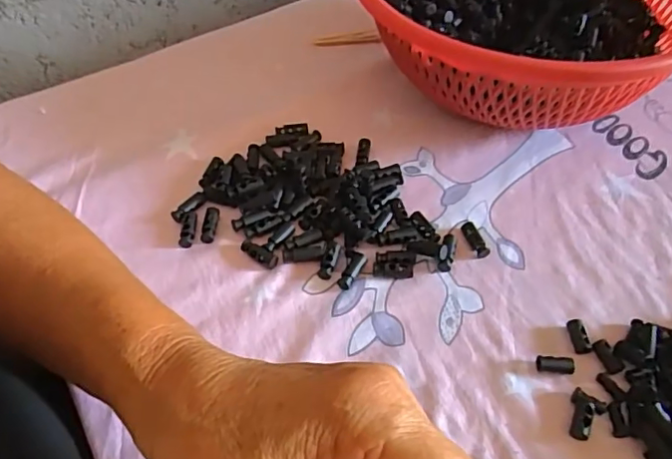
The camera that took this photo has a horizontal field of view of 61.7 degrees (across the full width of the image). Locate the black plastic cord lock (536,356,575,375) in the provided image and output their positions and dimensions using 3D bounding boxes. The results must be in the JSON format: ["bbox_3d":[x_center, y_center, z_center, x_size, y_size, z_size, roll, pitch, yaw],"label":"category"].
[{"bbox_3d":[0.118,0.073,0.303,0.020,0.006,0.008,4,50,3],"label":"black plastic cord lock"}]

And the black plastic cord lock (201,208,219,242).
[{"bbox_3d":[-0.082,-0.003,0.365,0.009,0.005,0.026,5,63,3],"label":"black plastic cord lock"}]

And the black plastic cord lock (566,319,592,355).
[{"bbox_3d":[0.136,0.060,0.313,0.010,0.007,0.019,3,50,2],"label":"black plastic cord lock"}]

